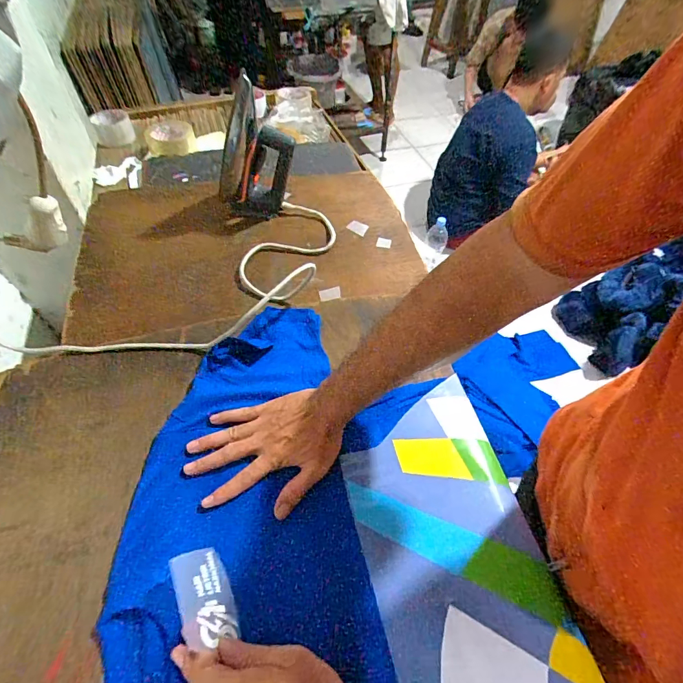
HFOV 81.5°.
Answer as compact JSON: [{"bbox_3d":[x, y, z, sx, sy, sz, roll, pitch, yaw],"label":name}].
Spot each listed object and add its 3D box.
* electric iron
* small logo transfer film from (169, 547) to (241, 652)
[{"bbox_3d":[-0.157,-0.328,0.689,0.128,0.188,0.114,-12,53,-11],"label":"electric iron"},{"bbox_3d":[-0.124,0.230,0.362,0.055,0.007,0.078,17,29,-49],"label":"small logo transfer film"}]

